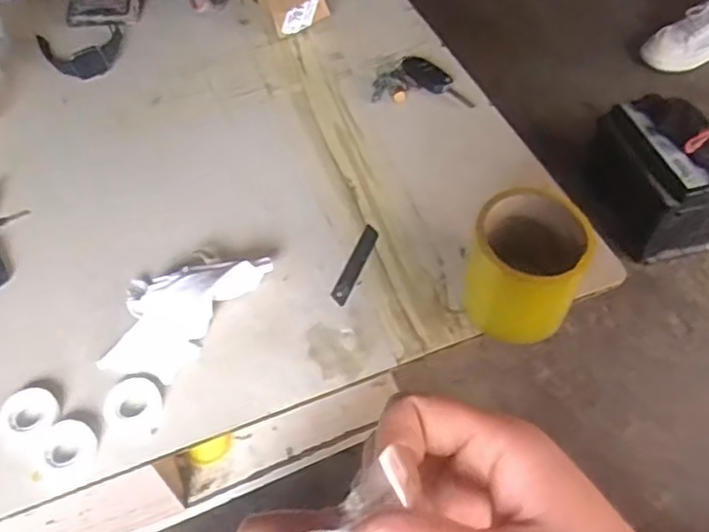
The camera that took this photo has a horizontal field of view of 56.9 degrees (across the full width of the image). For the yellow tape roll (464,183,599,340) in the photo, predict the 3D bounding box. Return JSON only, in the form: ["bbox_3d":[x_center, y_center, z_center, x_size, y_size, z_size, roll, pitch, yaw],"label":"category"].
[{"bbox_3d":[0.148,-0.001,0.568,0.092,0.106,0.090,-1,53,1],"label":"yellow tape roll"}]

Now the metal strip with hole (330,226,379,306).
[{"bbox_3d":[0.001,-0.002,0.648,0.015,0.007,0.095,18,56,15],"label":"metal strip with hole"}]

